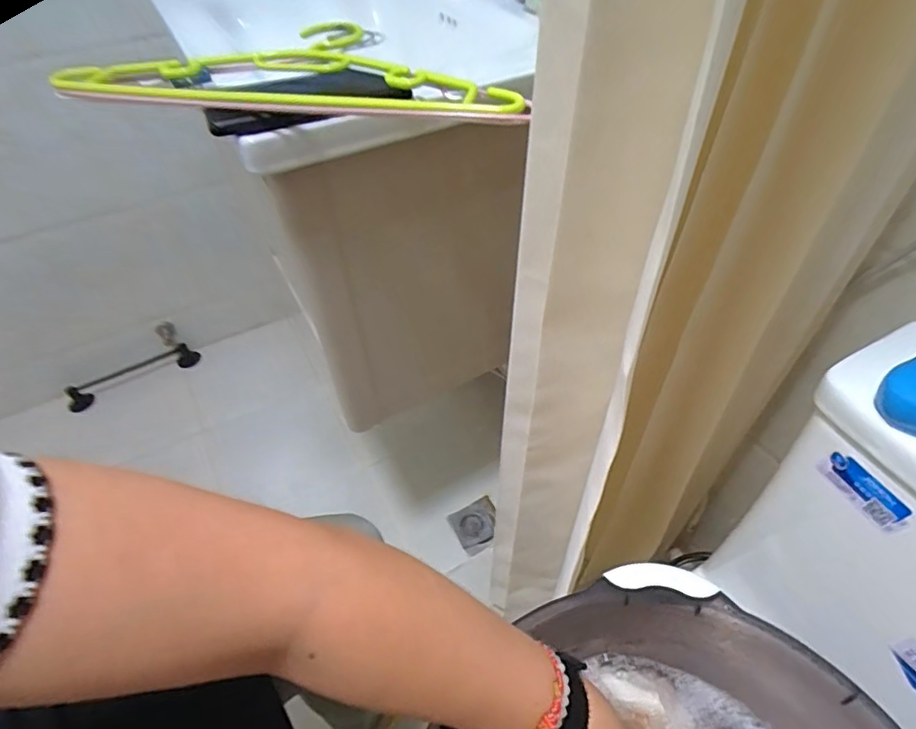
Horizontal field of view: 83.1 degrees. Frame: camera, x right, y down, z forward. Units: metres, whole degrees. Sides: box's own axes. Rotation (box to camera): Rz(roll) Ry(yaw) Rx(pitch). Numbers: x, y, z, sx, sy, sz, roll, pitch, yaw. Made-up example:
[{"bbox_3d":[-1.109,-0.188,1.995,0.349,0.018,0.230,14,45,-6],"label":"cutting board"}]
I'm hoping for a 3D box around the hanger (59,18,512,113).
[{"bbox_3d":[-0.118,-0.256,0.436,0.391,0.020,0.162,10,48,13],"label":"hanger"}]

